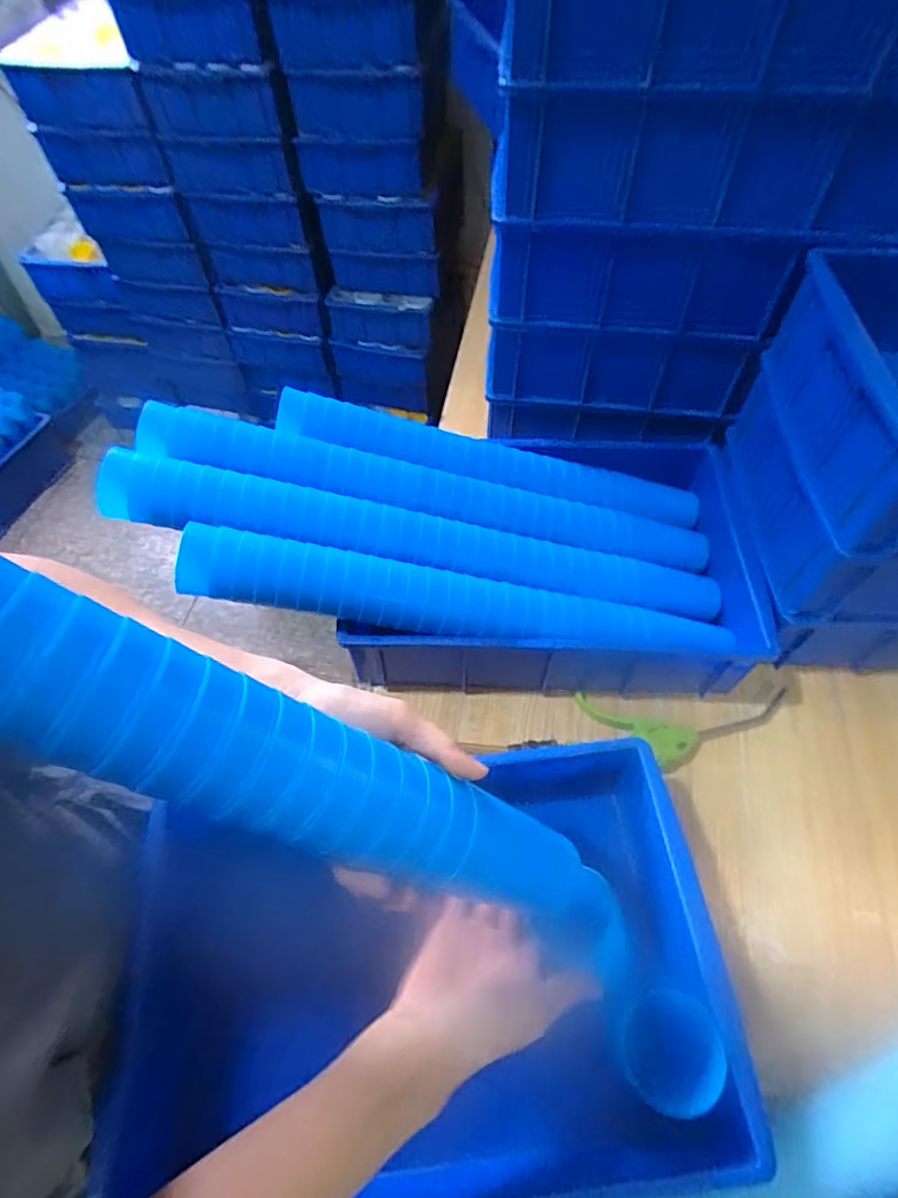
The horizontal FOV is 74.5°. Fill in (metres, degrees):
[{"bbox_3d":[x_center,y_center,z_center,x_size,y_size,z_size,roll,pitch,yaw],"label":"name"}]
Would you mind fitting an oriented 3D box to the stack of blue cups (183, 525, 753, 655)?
[{"bbox_3d":[0.010,0.003,0.540,0.488,0.064,0.066,8,55,-12],"label":"stack of blue cups"}]

